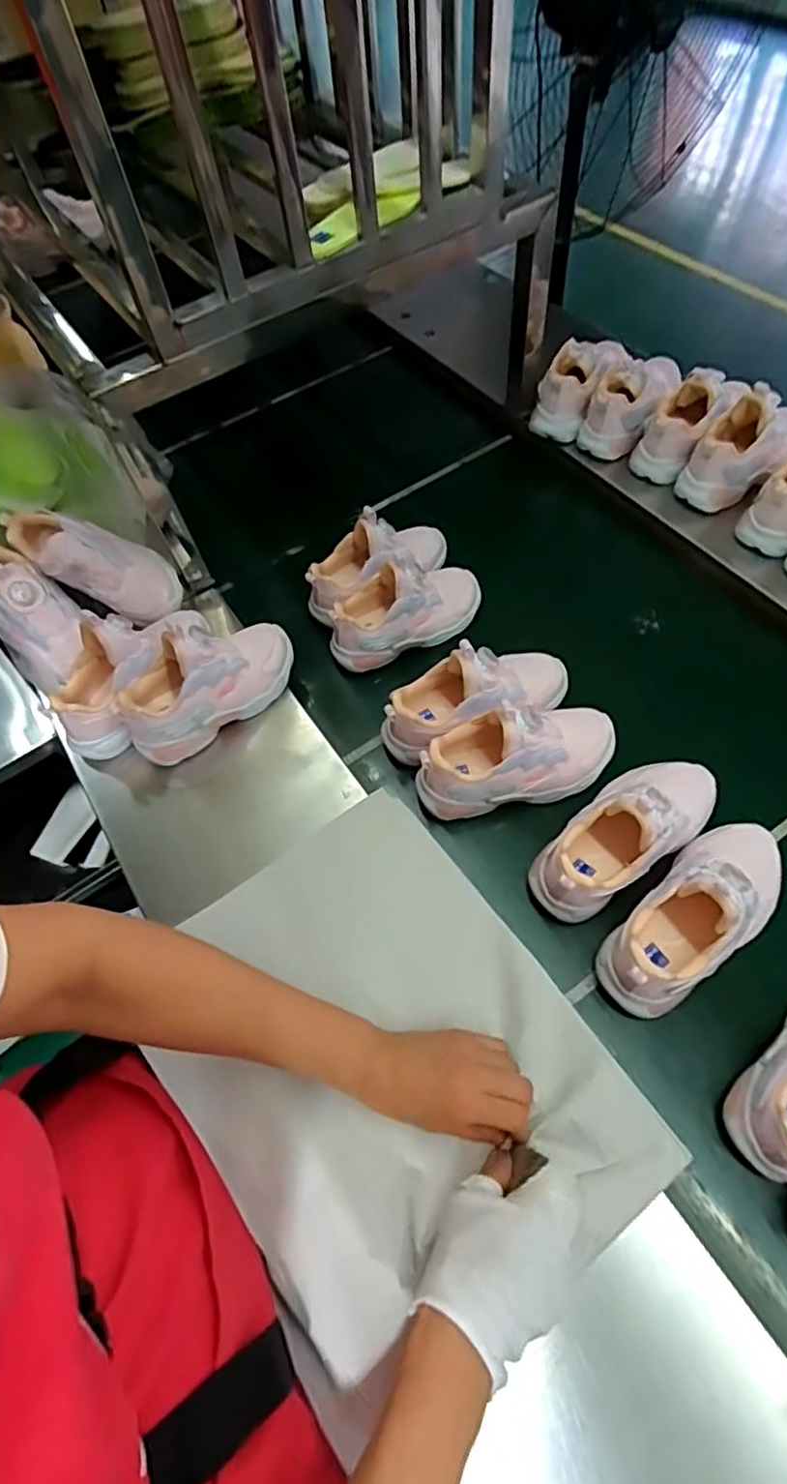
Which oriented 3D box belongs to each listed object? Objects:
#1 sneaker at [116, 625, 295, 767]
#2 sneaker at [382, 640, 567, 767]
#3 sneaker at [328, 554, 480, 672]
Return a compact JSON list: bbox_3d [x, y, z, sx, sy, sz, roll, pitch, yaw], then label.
[{"bbox_3d":[-0.191,-0.066,0.652,0.192,0.103,0.077,-35,65,-13],"label":"sneaker"},{"bbox_3d":[0.086,-0.052,0.647,0.201,0.101,0.078,-26,63,-8],"label":"sneaker"},{"bbox_3d":[0.014,-0.160,0.723,0.191,0.084,0.089,-24,63,-7],"label":"sneaker"}]

